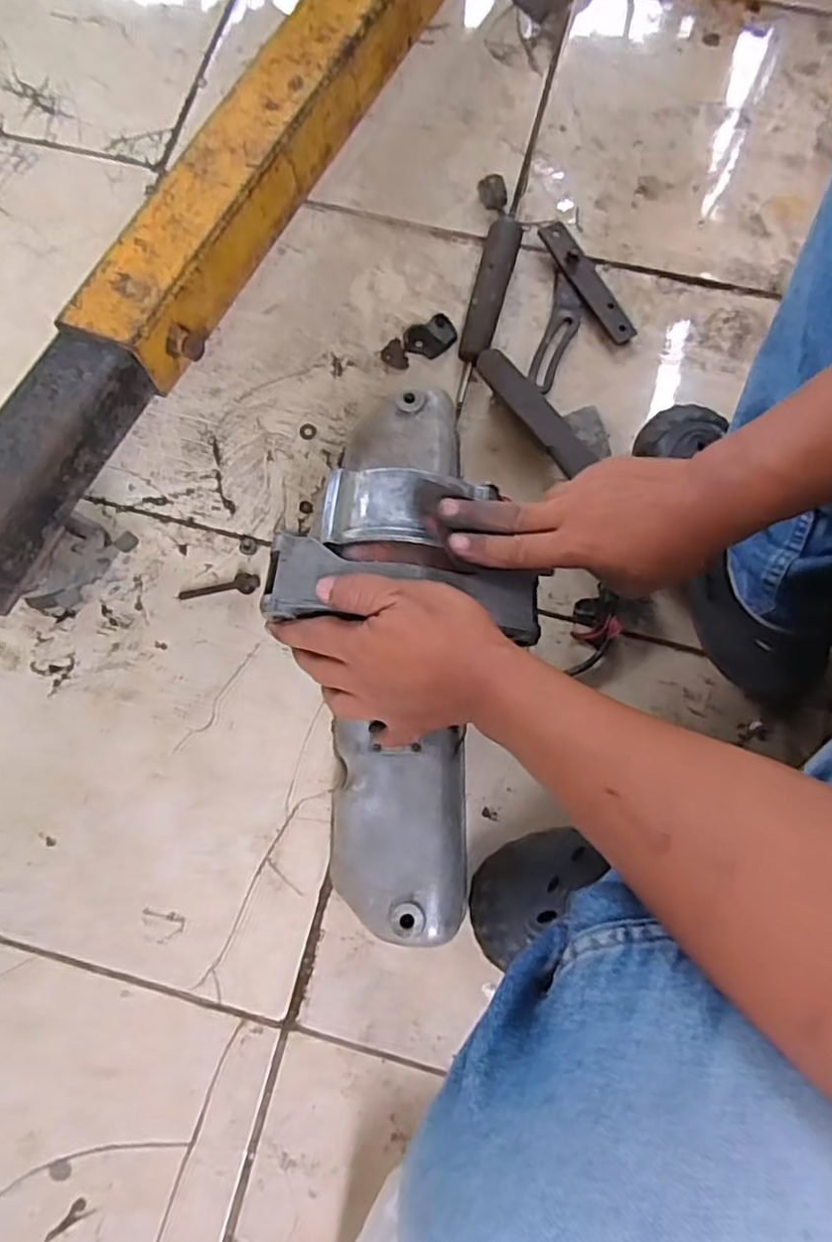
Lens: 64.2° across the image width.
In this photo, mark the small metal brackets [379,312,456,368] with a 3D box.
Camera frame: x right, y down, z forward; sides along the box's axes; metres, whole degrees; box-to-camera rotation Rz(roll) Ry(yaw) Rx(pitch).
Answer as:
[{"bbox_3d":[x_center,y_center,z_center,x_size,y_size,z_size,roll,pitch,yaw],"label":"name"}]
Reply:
[{"bbox_3d":[0.005,-0.299,0.717,0.084,0.011,0.042,-33,78,-7],"label":"small metal brackets"}]

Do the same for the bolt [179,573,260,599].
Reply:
[{"bbox_3d":[-0.193,-0.033,0.647,0.079,0.011,0.019,-7,79,-2],"label":"bolt"}]

